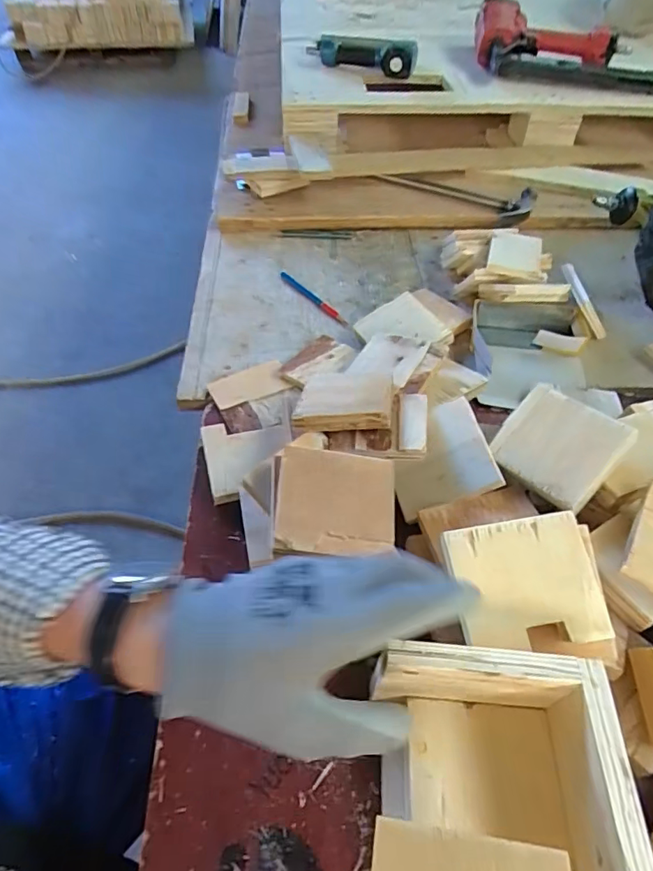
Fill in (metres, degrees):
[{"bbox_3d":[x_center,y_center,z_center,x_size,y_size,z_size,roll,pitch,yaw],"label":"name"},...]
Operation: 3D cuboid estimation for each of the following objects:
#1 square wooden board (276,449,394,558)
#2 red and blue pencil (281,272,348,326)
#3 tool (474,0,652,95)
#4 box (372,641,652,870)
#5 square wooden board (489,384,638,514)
[{"bbox_3d":[0.008,0.052,0.396,0.091,0.008,0.086,7,57,-7],"label":"square wooden board"},{"bbox_3d":[-0.016,-0.181,0.676,0.013,0.012,0.134,-34,61,-25],"label":"red and blue pencil"},{"bbox_3d":[0.450,-0.725,0.950,0.303,0.094,0.252,2,51,2],"label":"tool"},{"bbox_3d":[0.093,0.200,0.283,0.127,0.066,0.140,4,51,1],"label":"box"},{"bbox_3d":[0.191,0.006,0.429,0.082,0.013,0.090,-48,52,-2],"label":"square wooden board"}]

